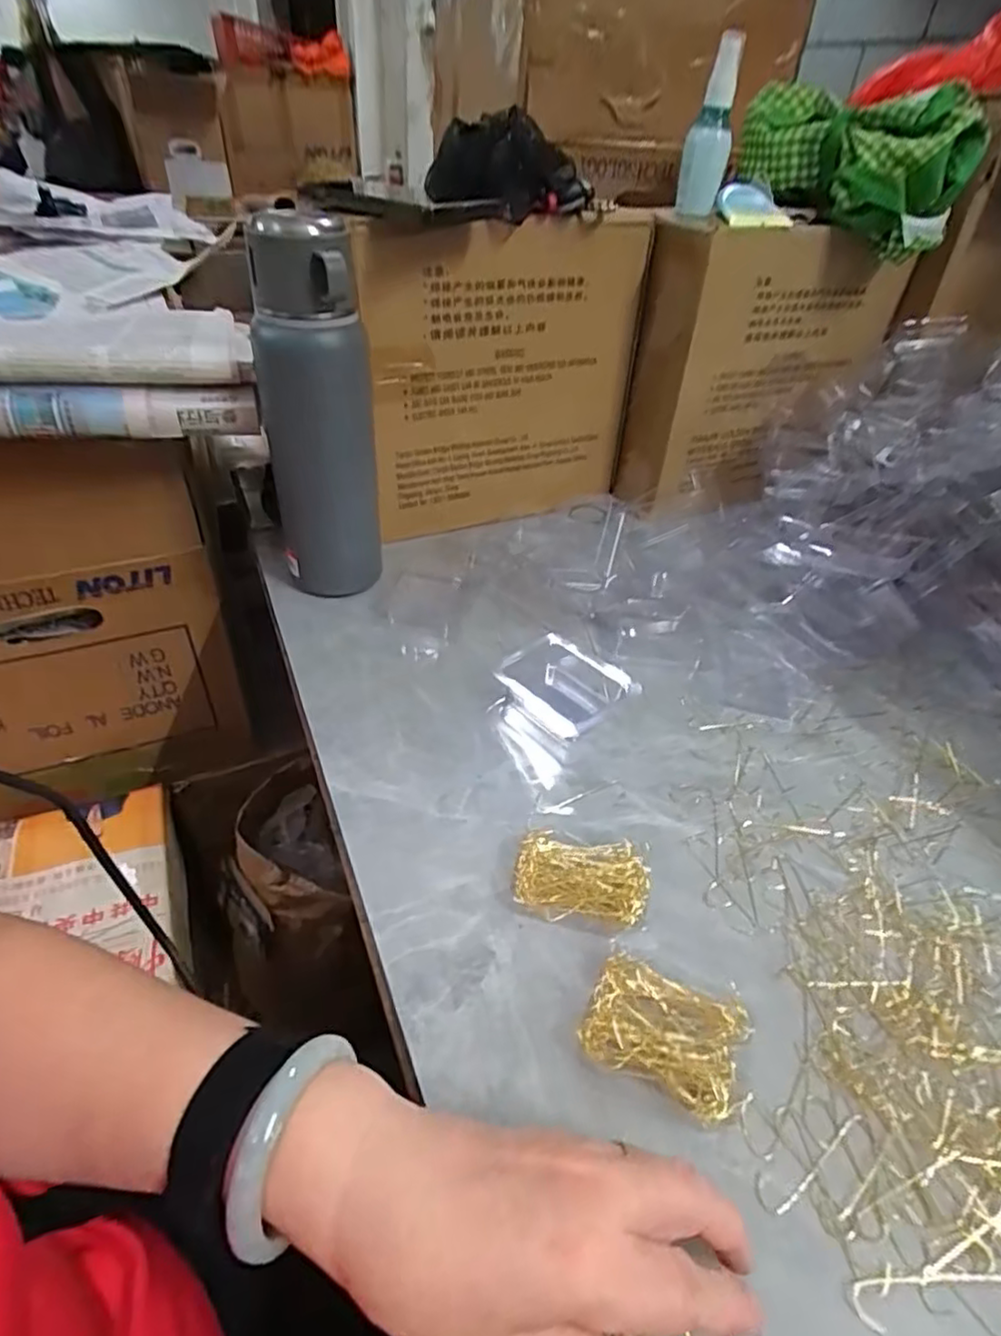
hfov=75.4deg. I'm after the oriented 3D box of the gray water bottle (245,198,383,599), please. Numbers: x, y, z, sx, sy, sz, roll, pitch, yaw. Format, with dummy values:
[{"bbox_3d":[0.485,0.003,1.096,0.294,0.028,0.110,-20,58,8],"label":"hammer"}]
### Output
[{"bbox_3d":[-0.141,-0.186,0.504,0.084,0.267,0.074,-8,42,-15],"label":"gray water bottle"}]

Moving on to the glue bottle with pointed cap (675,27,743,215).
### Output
[{"bbox_3d":[0.178,-0.455,0.550,0.035,0.115,0.035,15,41,12],"label":"glue bottle with pointed cap"}]

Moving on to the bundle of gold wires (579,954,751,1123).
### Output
[{"bbox_3d":[0.075,0.171,0.302,0.069,0.018,0.048,19,42,16],"label":"bundle of gold wires"}]

